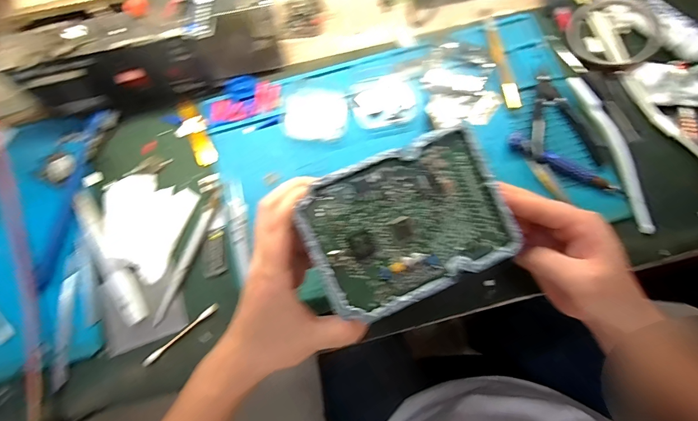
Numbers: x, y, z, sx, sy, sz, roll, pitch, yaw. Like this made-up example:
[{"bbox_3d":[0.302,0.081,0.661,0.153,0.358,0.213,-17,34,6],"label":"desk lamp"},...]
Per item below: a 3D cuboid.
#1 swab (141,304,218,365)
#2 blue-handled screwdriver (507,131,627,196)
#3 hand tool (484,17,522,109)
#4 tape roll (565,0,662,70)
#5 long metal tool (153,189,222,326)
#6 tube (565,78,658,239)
[{"bbox_3d":[-0.152,0.113,0.327,0.078,0.006,0.006,-39,78,-9],"label":"swab"},{"bbox_3d":[0.210,-0.044,0.351,0.117,0.015,0.018,30,78,9],"label":"blue-handled screwdriver"},{"bbox_3d":[0.165,-0.161,0.386,0.016,0.007,0.113,-9,75,-1],"label":"hand tool"},{"bbox_3d":[0.284,-0.193,0.386,0.086,0.018,0.088,0,75,1],"label":"tape roll"},{"bbox_3d":[-0.152,0.041,0.338,0.012,0.010,0.134,19,76,6],"label":"long metal tool"},{"bbox_3d":[0.265,-0.061,0.357,0.023,0.008,0.170,-17,75,-3],"label":"tube"}]

